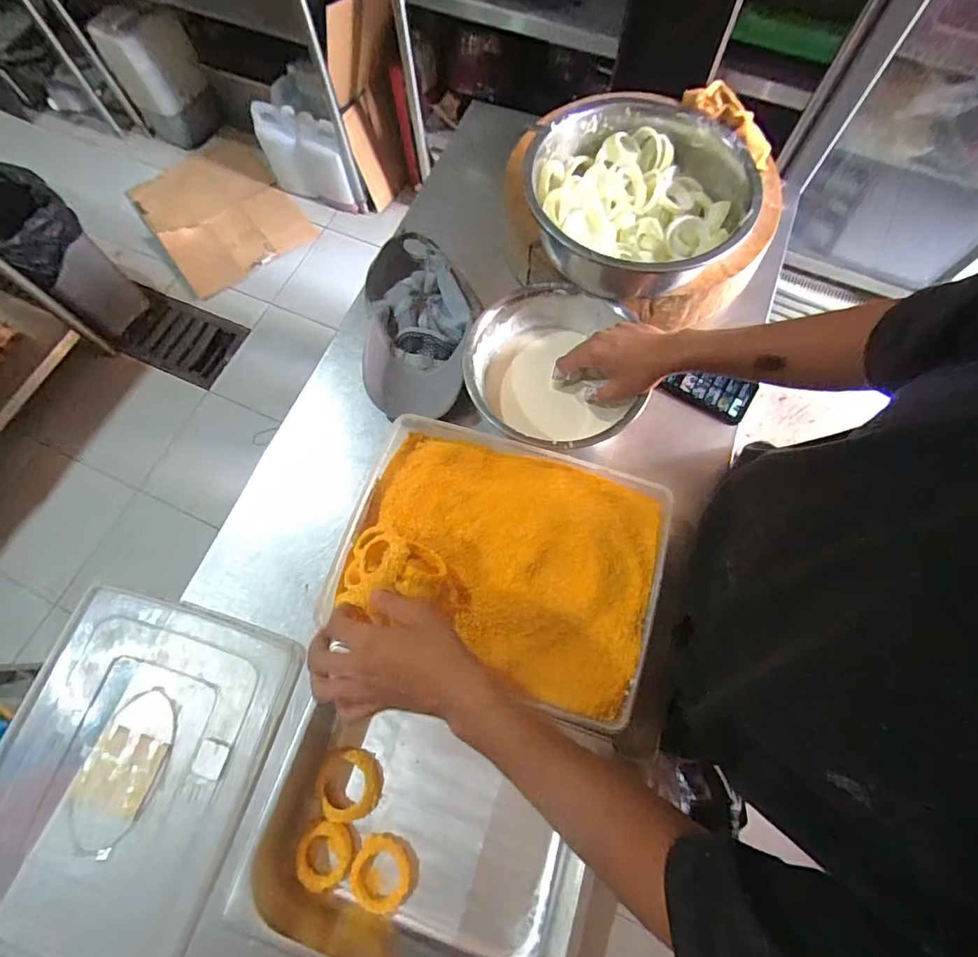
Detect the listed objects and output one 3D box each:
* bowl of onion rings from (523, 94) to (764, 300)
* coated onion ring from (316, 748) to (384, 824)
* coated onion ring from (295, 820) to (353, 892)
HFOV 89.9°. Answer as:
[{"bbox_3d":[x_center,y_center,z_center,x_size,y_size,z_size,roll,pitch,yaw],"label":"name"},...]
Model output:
[{"bbox_3d":[0.192,-0.354,0.619,0.256,0.079,0.275,0,71,1],"label":"bowl of onion rings"},{"bbox_3d":[-0.153,0.337,0.539,0.067,0.016,0.067,0,71,1],"label":"coated onion ring"},{"bbox_3d":[-0.172,0.393,0.511,0.055,0.014,0.056,0,71,1],"label":"coated onion ring"}]

